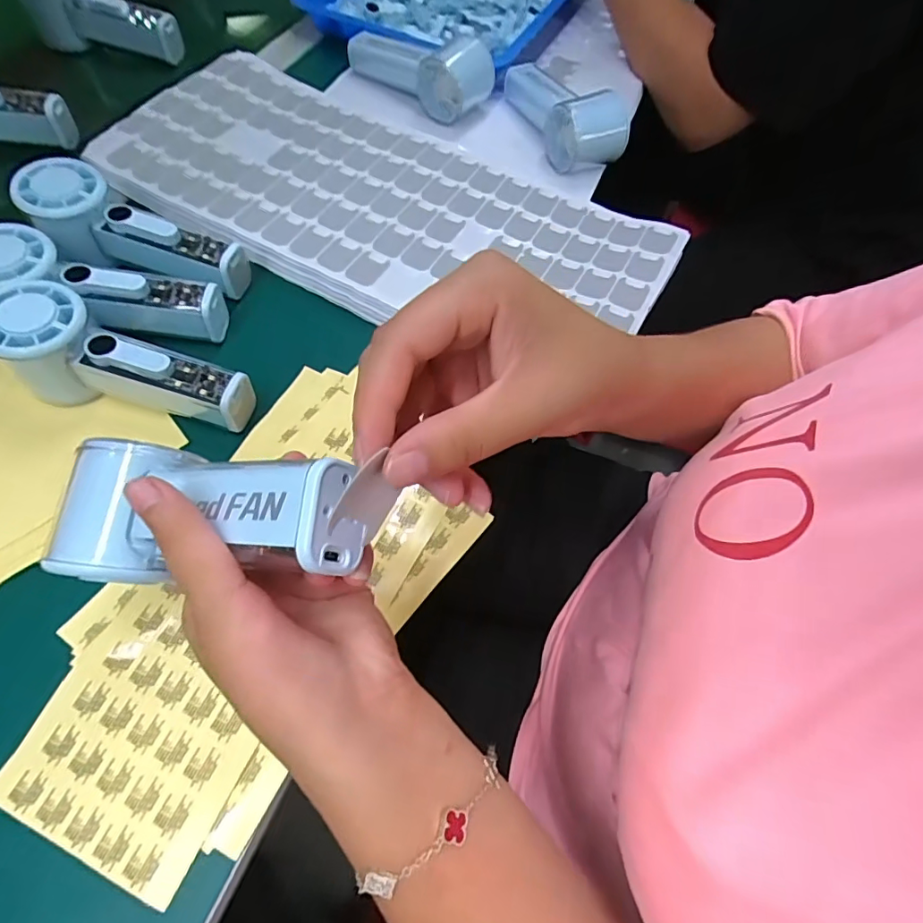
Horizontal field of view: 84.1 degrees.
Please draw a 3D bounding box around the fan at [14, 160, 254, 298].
[{"bbox_3d":[-0.238,-0.166,0.379,0.158,0.045,0.060,19,64,-8],"label":"fan"}]

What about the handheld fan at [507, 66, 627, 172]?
[{"bbox_3d":[0.106,-0.349,0.506,0.074,0.056,0.147,-15,63,-12],"label":"handheld fan"}]

